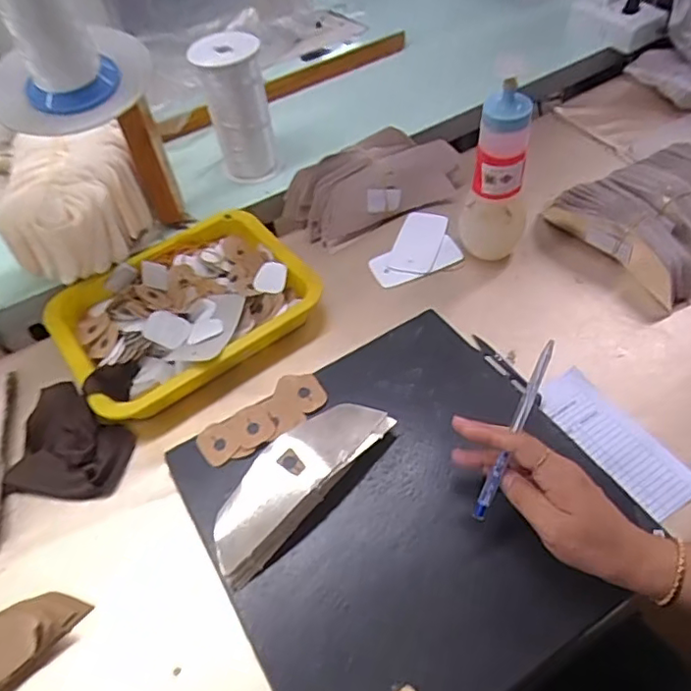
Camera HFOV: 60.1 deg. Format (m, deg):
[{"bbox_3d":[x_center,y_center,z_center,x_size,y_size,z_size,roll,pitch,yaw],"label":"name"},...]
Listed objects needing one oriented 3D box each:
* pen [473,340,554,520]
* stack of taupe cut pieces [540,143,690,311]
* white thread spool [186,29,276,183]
[{"bbox_3d":[0.125,0.064,0.442,0.009,0.009,0.141,23,93,18],"label":"pen"},{"bbox_3d":[0.355,-0.139,0.661,0.178,0.054,0.179,-21,53,-12],"label":"stack of taupe cut pieces"},{"bbox_3d":[-0.130,-0.284,0.728,0.078,0.160,0.068,-12,52,-4],"label":"white thread spool"}]

